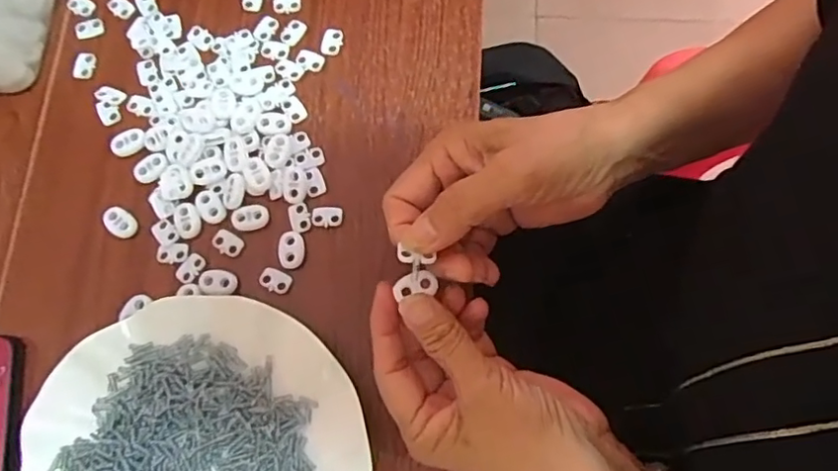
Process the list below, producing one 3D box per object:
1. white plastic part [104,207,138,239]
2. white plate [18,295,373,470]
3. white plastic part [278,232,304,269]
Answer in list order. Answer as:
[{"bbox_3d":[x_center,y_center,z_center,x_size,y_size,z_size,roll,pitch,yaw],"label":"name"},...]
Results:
[{"bbox_3d":[-0.188,-0.008,0.375,0.022,0.008,0.016,29,78,9],"label":"white plastic part"},{"bbox_3d":[-0.121,0.128,0.322,0.182,0.028,0.179,0,75,1],"label":"white plate"},{"bbox_3d":[-0.078,0.009,0.363,0.016,0.004,0.023,-7,75,0],"label":"white plastic part"}]

